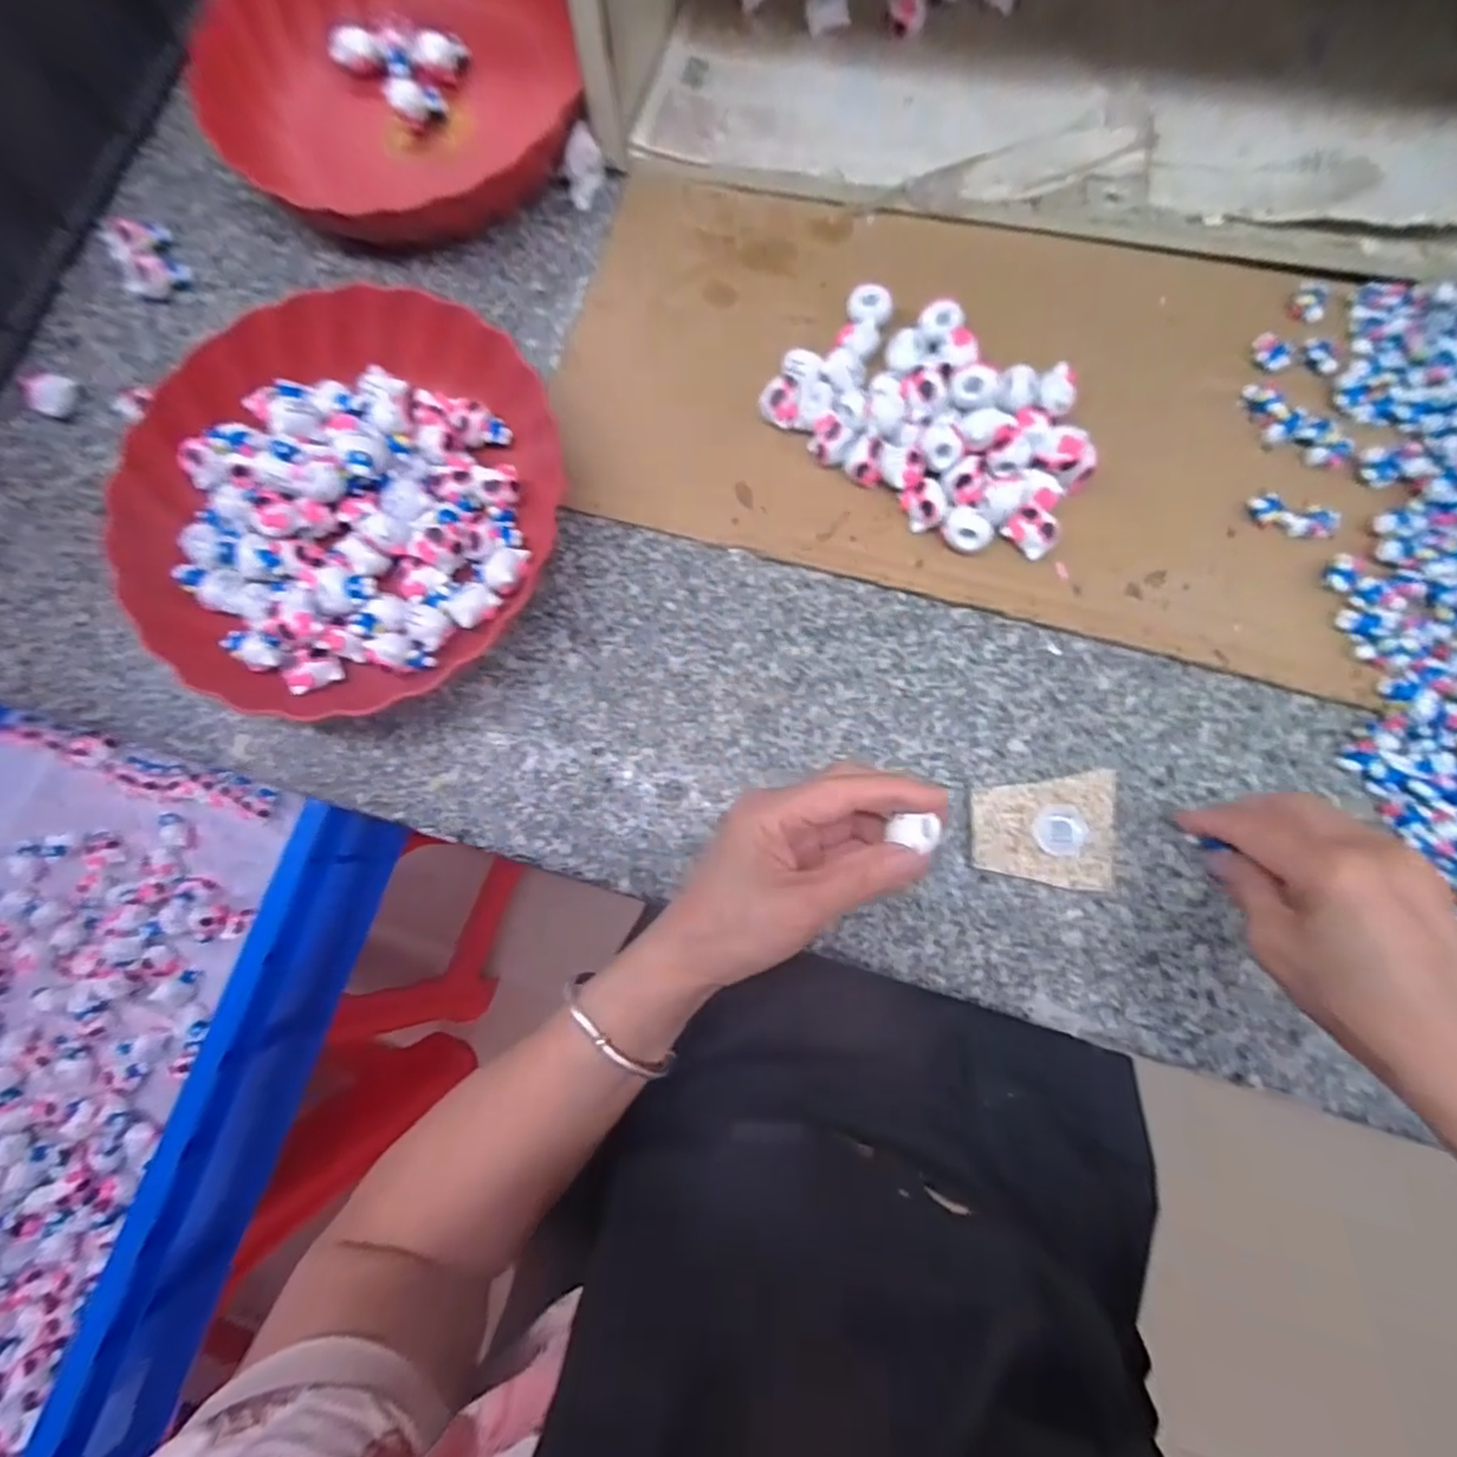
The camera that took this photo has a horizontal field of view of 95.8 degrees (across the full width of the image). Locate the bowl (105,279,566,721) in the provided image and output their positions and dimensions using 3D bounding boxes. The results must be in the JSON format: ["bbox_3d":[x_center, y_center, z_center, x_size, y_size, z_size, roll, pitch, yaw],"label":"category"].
[{"bbox_3d":[-0.213,-0.131,0.371,0.230,0.050,0.221,0,81,3],"label":"bowl"}]

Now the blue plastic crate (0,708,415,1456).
[{"bbox_3d":[-0.576,0.307,0.500,0.408,0.134,0.624,18,81,5],"label":"blue plastic crate"}]

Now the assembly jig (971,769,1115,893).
[{"bbox_3d":[0.166,0.051,0.346,0.071,0.013,0.060,6,82,4],"label":"assembly jig"}]

